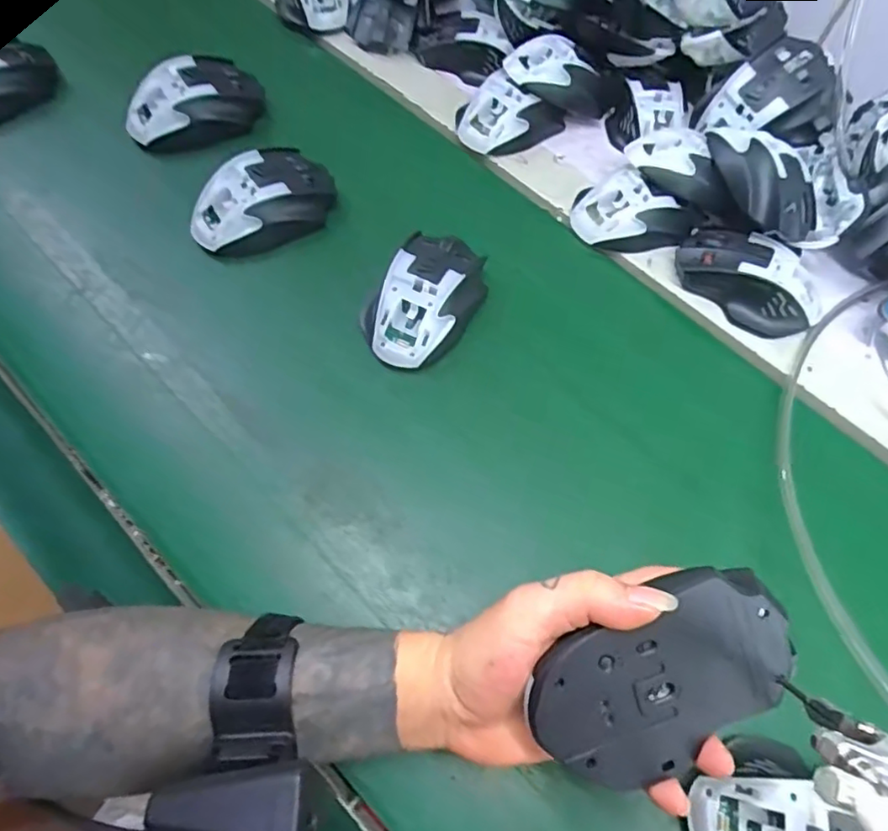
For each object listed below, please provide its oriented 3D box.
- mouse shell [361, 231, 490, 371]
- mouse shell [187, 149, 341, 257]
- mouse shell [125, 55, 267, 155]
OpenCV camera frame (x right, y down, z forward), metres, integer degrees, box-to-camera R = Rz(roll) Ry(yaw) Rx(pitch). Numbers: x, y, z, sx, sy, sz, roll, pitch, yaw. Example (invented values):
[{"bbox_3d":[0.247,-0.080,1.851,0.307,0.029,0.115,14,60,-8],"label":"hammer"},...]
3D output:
[{"bbox_3d":[-0.012,-0.091,0.457,0.069,0.042,0.113,28,65,10],"label":"mouse shell"},{"bbox_3d":[-0.145,-0.174,0.492,0.068,0.042,0.113,41,68,16],"label":"mouse shell"},{"bbox_3d":[-0.221,-0.278,0.540,0.121,0.044,0.068,-39,72,-20],"label":"mouse shell"}]

